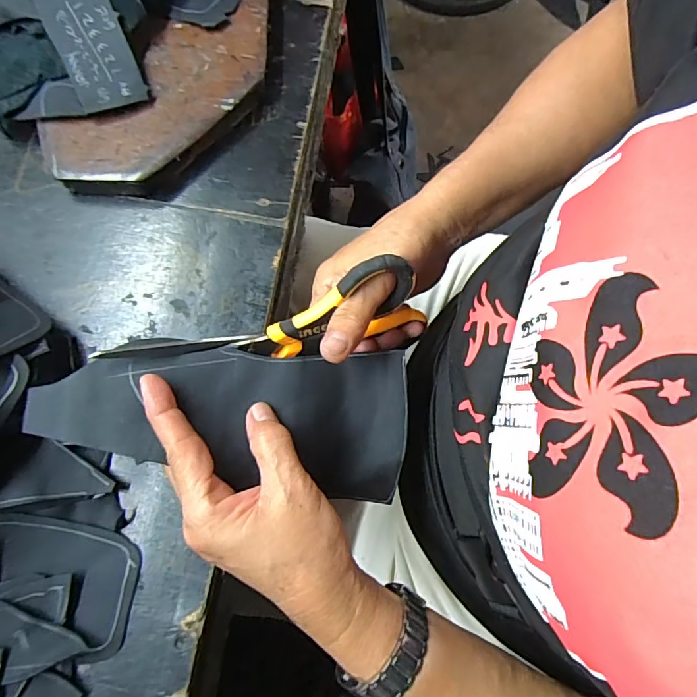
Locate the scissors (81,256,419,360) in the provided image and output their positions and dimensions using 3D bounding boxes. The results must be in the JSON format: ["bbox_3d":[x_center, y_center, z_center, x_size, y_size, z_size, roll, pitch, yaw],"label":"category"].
[{"bbox_3d":[-0.043,-0.014,0.274,0.192,0.060,0.028,-13,76,-9],"label":"scissors"}]

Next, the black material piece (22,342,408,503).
[{"bbox_3d":[-0.066,0.044,0.264,0.208,0.019,0.088,3,83,-14],"label":"black material piece"}]

